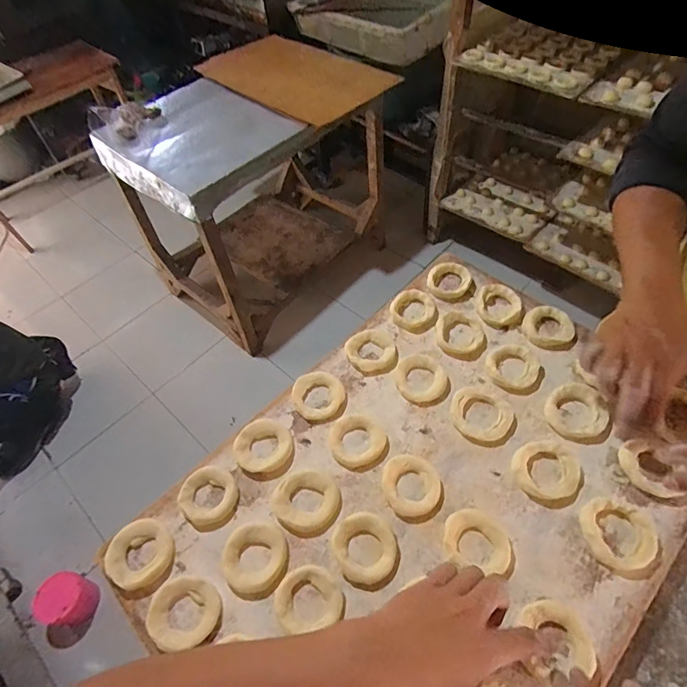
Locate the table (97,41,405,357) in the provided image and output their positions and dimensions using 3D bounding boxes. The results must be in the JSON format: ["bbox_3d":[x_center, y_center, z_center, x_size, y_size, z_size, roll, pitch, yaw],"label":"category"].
[{"bbox_3d":[-0.333,-0.629,1.762,0.670,0.690,0.912,35,64,27],"label":"table"}]

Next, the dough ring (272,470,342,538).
[{"bbox_3d":[-0.040,0.172,0.477,0.068,0.010,0.066,-3,53,4],"label":"dough ring"}]

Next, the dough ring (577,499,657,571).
[{"bbox_3d":[0.274,0.189,0.435,0.065,0.013,0.063,-3,53,4],"label":"dough ring"}]

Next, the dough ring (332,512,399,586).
[{"bbox_3d":[0.023,0.209,0.450,0.060,0.010,0.067,-27,56,-14],"label":"dough ring"}]

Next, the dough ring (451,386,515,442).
[{"bbox_3d":[0.164,0.083,0.525,0.070,0.013,0.062,25,60,22],"label":"dough ring"}]

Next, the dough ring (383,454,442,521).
[{"bbox_3d":[0.074,0.154,0.481,0.058,0.014,0.067,-17,54,-7],"label":"dough ring"}]

